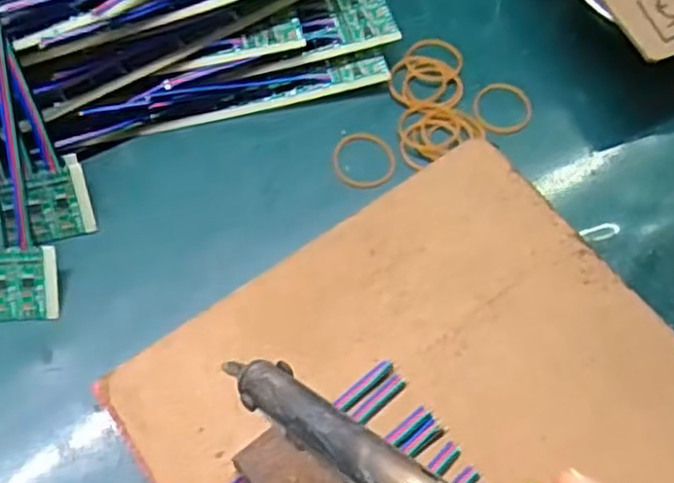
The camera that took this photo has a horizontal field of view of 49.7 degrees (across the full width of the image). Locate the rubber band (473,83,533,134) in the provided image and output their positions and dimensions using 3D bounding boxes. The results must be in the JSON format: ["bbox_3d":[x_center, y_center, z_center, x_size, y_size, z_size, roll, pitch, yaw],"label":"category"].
[{"bbox_3d":[0.090,-0.072,0.394,0.031,0.004,0.032,1,63,-1],"label":"rubber band"}]

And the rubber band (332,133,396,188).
[{"bbox_3d":[0.014,-0.043,0.376,0.032,0.004,0.035,-7,64,-5],"label":"rubber band"}]

